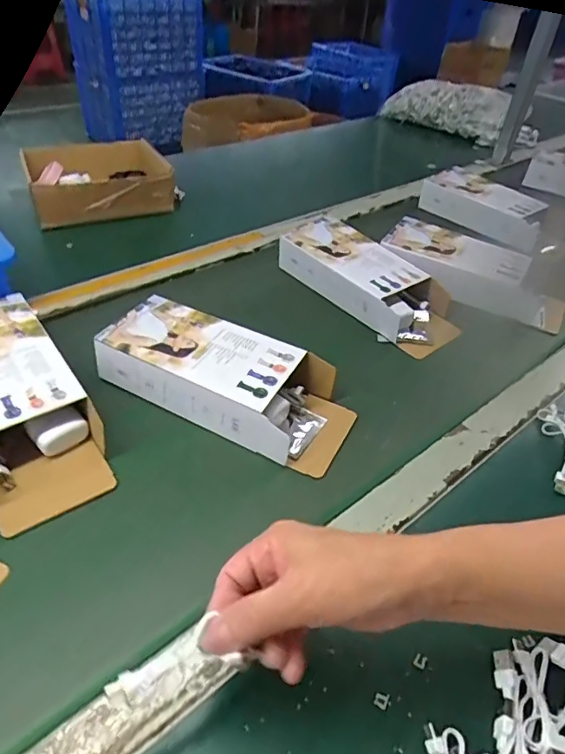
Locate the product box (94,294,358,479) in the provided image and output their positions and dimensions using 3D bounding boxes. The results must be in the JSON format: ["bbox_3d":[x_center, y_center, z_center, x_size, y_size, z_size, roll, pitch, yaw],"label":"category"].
[{"bbox_3d":[-0.055,0.001,0.519,0.251,0.061,0.098,21,42,18],"label":"product box"}]

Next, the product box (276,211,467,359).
[{"bbox_3d":[0.112,-0.133,0.674,0.104,0.058,0.242,-26,49,-32],"label":"product box"}]

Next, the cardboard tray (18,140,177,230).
[{"bbox_3d":[-0.305,-0.331,0.856,0.200,0.067,0.218,-10,44,-20],"label":"cardboard tray"}]

